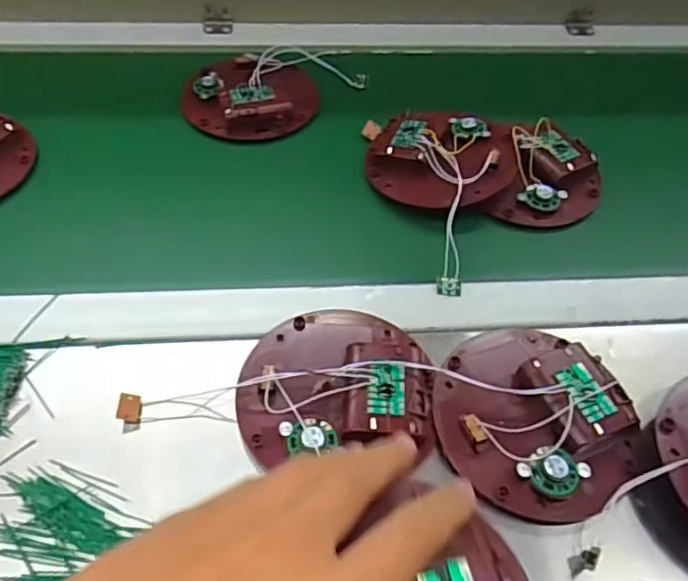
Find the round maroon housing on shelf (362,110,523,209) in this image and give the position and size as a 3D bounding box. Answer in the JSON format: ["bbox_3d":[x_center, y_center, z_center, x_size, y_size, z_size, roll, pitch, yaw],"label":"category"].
[{"bbox_3d":[0.080,-0.109,0.496,0.112,0.029,0.108,2,53,-3],"label":"round maroon housing on shelf"}]

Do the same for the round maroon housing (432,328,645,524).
[{"bbox_3d":[0.111,0.071,0.365,0.110,0.025,0.124,-8,54,-10],"label":"round maroon housing"}]

